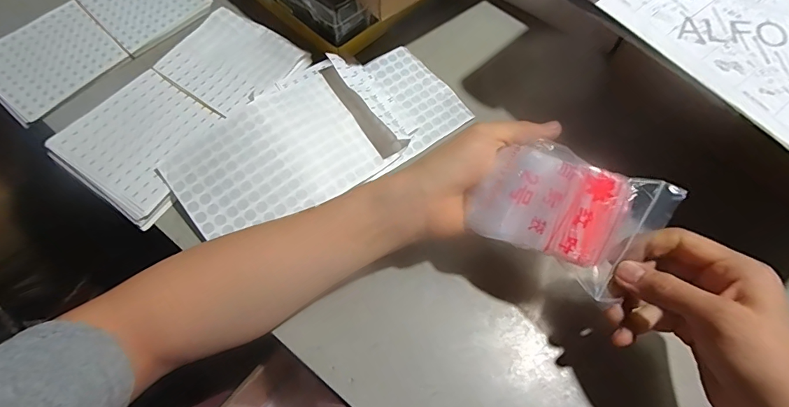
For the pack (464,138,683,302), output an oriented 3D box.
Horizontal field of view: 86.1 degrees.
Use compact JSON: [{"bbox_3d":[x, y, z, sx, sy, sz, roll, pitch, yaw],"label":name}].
[{"bbox_3d":[0.123,0.005,0.301,0.117,0.031,0.086,30,102,20],"label":"pack"}]

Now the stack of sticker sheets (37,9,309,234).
[{"bbox_3d":[-0.208,-0.101,0.423,0.134,0.020,0.234,33,67,15],"label":"stack of sticker sheets"}]

